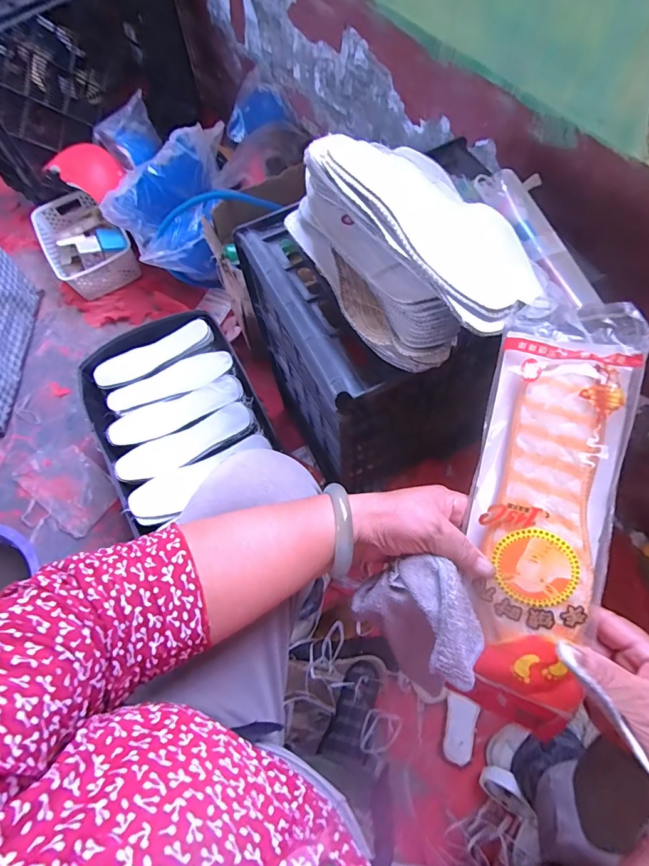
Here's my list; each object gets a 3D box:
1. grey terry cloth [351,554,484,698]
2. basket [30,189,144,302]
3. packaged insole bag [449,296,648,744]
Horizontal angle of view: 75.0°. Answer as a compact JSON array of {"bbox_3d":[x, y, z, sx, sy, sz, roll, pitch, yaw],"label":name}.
[{"bbox_3d":[0.074,0.140,0.321,0.072,0.067,0.091,-38,70,-13],"label":"grey terry cloth"},{"bbox_3d":[-0.622,-0.487,1.095,0.189,0.093,0.296,-37,69,-13],"label":"basket"},{"bbox_3d":[0.168,0.063,0.324,0.097,0.029,0.320,8,90,6],"label":"packaged insole bag"}]

